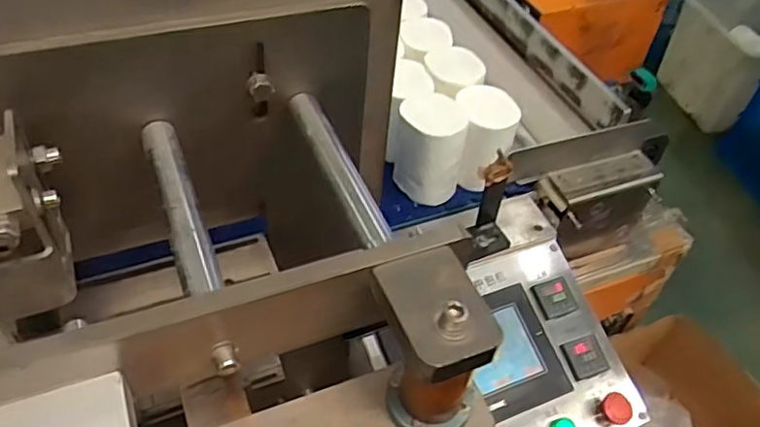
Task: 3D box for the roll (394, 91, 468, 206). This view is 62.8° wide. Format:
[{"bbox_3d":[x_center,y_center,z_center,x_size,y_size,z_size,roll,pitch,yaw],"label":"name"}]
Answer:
[{"bbox_3d":[0.068,-0.084,0.846,0.094,0.131,0.079,13,48,6],"label":"roll"}]

